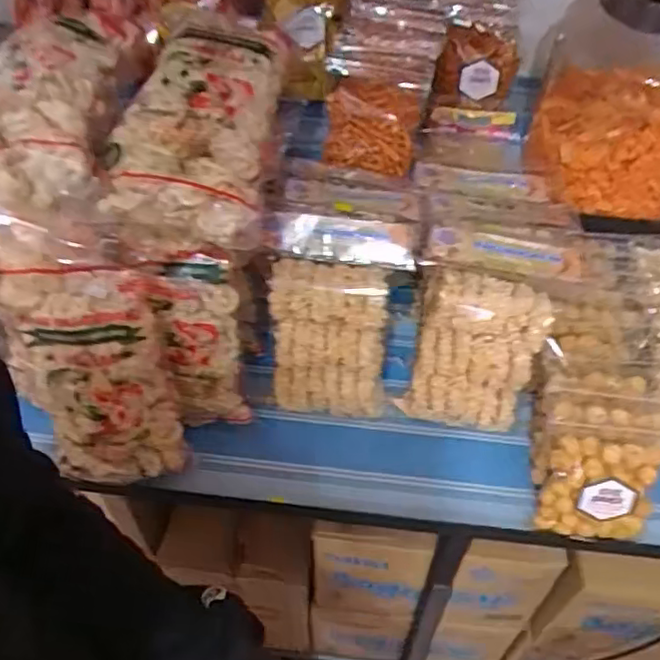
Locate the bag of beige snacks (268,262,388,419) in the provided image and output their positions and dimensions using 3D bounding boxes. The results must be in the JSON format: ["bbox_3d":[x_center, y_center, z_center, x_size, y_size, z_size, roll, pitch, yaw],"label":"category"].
[{"bbox_3d":[0.000,0.013,0.788,0.134,0.208,0.050,5,33,6],"label":"bag of beige snacks"}]

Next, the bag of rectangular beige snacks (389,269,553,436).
[{"bbox_3d":[0.175,0.032,0.775,0.155,0.208,0.050,9,32,5],"label":"bag of rectangular beige snacks"}]

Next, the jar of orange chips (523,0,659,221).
[{"bbox_3d":[0.404,-0.334,0.840,0.215,0.281,0.214,8,50,5],"label":"jar of orange chips"}]

